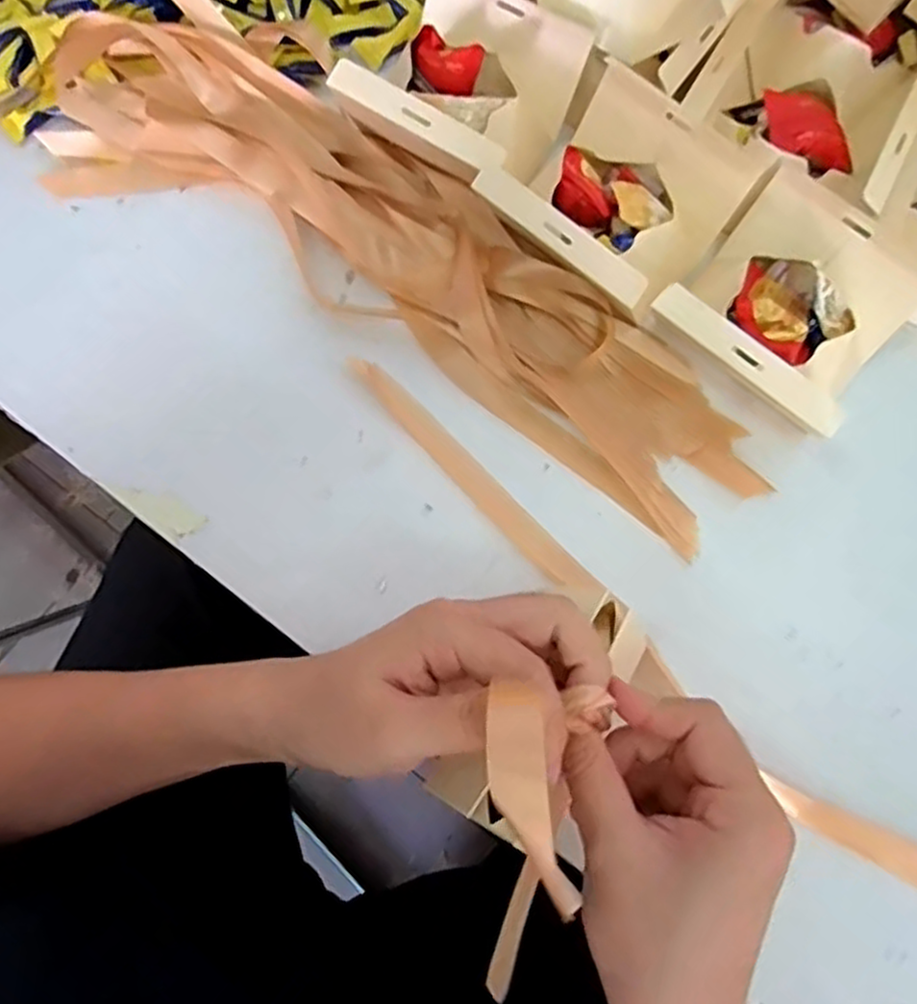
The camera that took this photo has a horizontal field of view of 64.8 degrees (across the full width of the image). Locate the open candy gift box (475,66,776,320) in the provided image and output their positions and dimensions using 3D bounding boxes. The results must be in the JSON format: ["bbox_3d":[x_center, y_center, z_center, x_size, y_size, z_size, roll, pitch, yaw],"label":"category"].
[{"bbox_3d":[0.102,-0.197,0.481,0.137,0.067,0.152,37,74,8],"label":"open candy gift box"}]

